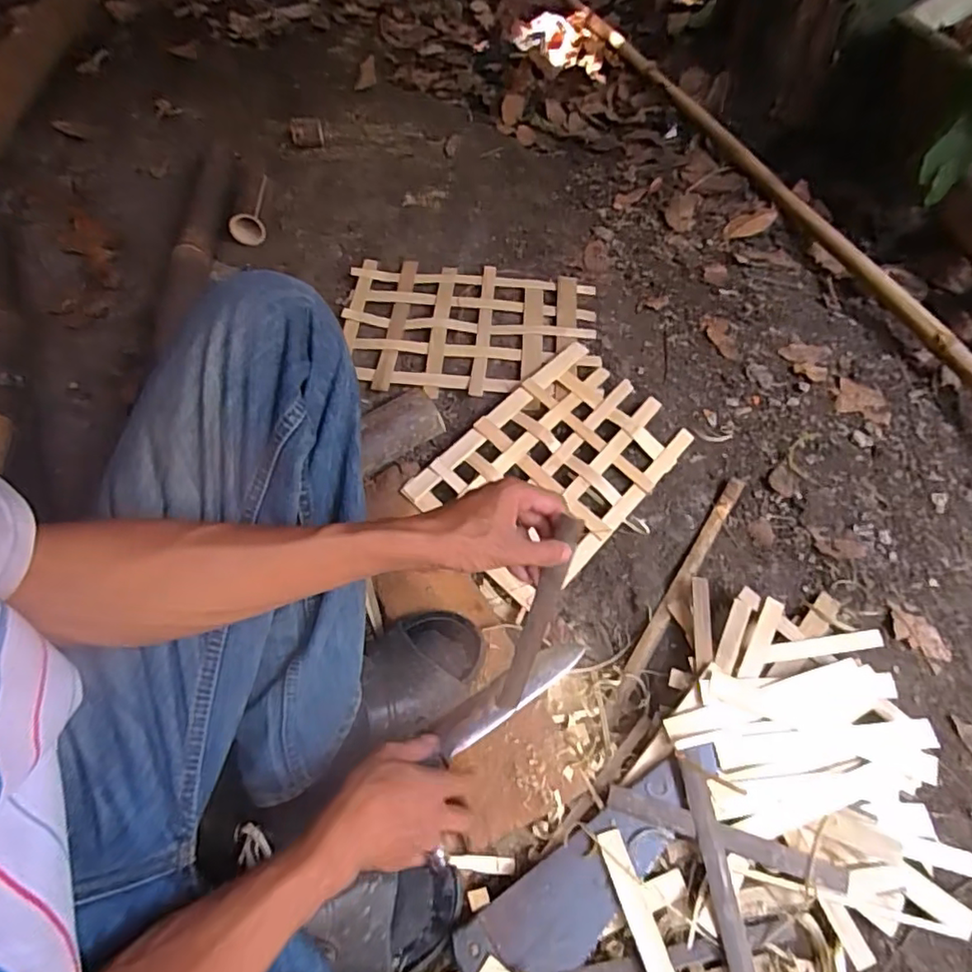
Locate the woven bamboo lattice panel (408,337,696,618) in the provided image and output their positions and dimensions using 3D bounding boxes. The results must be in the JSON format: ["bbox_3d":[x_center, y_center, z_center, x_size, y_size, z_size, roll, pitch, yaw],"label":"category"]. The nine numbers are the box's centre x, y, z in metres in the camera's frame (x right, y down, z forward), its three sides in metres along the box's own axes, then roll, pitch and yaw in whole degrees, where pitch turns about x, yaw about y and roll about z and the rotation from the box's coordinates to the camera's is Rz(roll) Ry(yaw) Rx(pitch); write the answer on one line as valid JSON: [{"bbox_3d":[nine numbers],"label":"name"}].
[{"bbox_3d":[0.096,-0.031,0.794,0.230,0.016,0.351,43,68,12],"label":"woven bamboo lattice panel"}]

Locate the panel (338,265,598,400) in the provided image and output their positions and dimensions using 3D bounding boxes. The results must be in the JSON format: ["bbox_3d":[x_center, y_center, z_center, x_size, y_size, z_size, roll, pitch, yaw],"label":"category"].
[{"bbox_3d":[-0.031,-0.253,0.923,0.386,0.020,0.262,4,62,1],"label":"panel"}]

